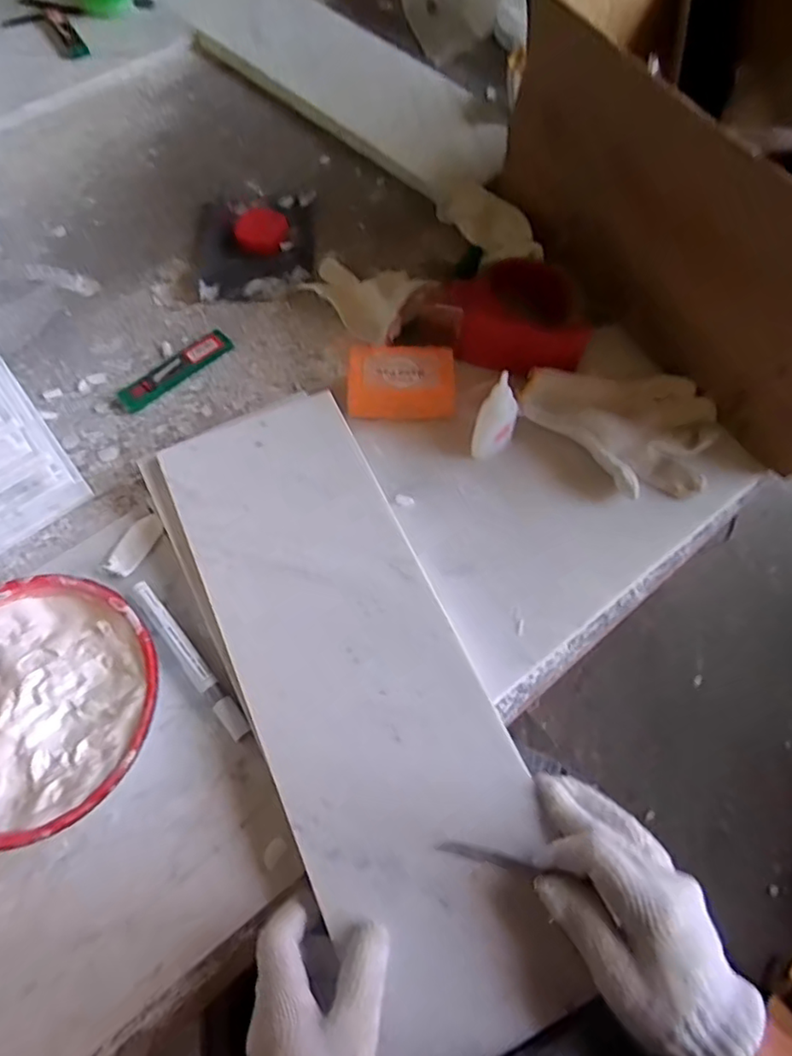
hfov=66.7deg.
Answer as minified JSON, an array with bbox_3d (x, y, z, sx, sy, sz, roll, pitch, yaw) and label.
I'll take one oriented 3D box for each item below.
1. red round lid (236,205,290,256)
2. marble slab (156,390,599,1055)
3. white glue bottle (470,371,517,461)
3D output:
[{"bbox_3d":[-0.144,-0.321,0.649,0.054,0.019,0.061,14,65,7],"label":"red round lid"},{"bbox_3d":[-0.029,0.098,0.421,0.148,0.009,0.450,-23,67,-10],"label":"marble slab"},{"bbox_3d":[0.081,-0.088,0.484,0.030,0.092,0.023,14,65,7],"label":"white glue bottle"}]

